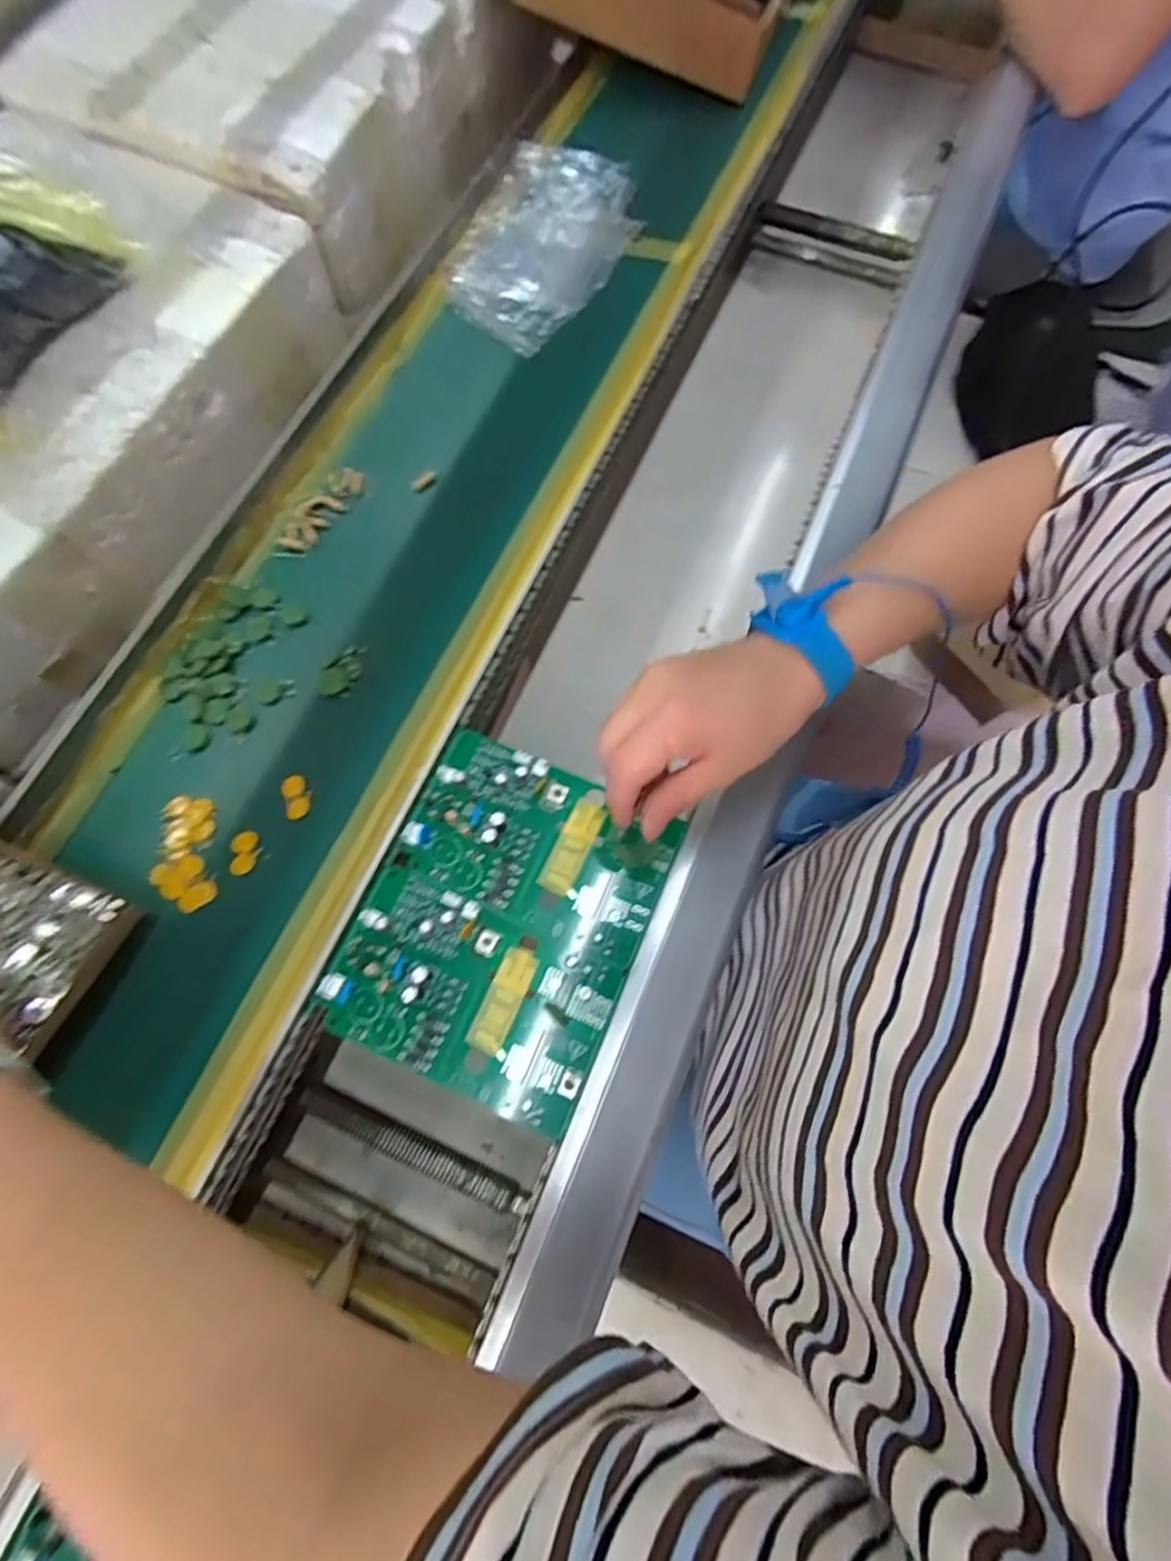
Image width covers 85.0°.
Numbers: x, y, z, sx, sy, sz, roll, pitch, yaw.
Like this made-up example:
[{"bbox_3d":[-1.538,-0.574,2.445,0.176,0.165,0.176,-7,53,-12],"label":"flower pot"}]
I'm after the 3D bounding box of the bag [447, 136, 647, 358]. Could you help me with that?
[{"bbox_3d":[-0.039,-0.450,0.536,0.131,0.029,0.194,26,74,8],"label":"bag"}]

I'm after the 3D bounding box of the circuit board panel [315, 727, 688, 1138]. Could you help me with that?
[{"bbox_3d":[-0.047,0.079,0.377,0.155,0.015,0.189,23,74,7],"label":"circuit board panel"}]

